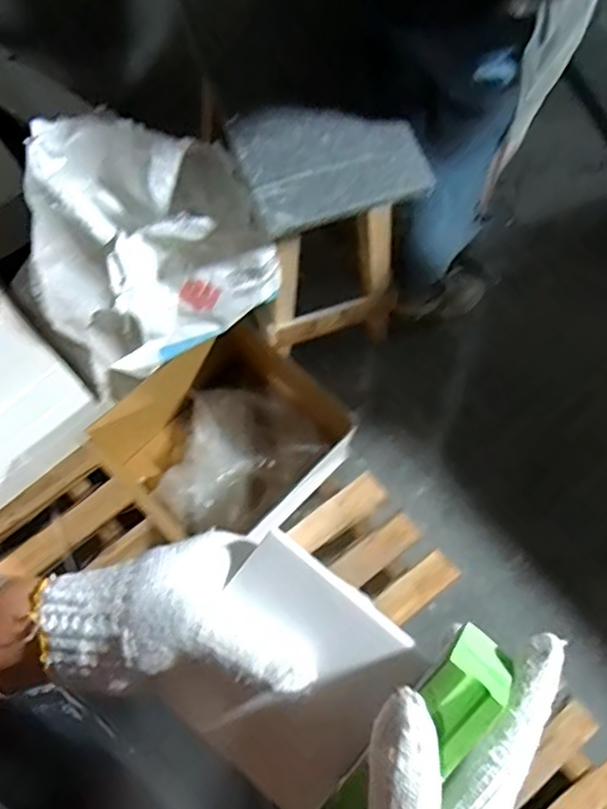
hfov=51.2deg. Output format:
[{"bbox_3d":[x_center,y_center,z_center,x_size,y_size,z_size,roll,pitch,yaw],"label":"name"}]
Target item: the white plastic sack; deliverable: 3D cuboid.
[{"bbox_3d":[-0.272,-0.226,1.043,0.375,0.361,0.285,-31,73,-10],"label":"white plastic sack"}]

